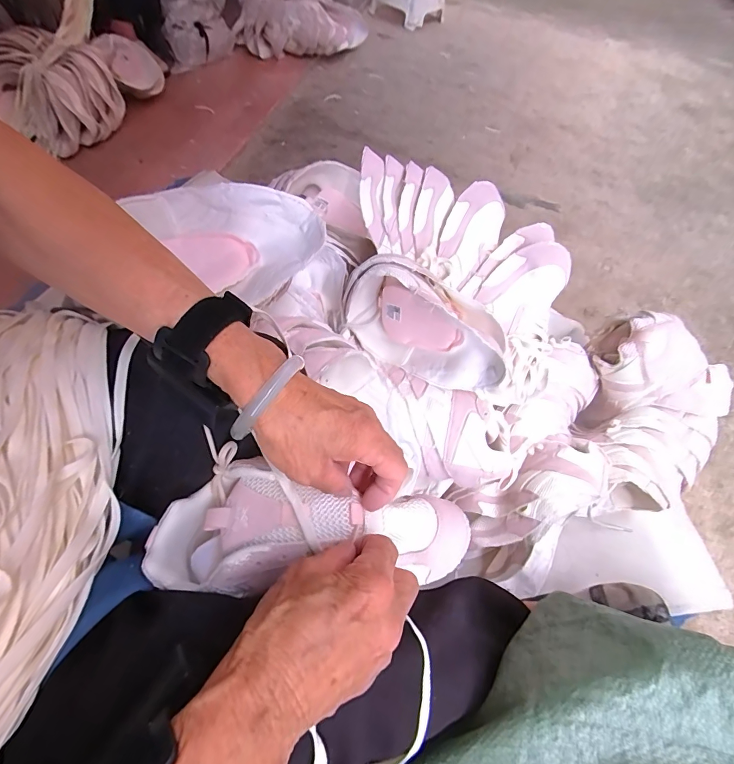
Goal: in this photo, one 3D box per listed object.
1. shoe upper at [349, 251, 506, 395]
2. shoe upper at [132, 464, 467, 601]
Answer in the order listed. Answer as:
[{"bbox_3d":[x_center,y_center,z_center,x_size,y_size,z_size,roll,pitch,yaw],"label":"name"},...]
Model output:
[{"bbox_3d":[0.069,-0.069,0.520,0.241,0.144,0.078,39,63,19],"label":"shoe upper"},{"bbox_3d":[-0.042,0.109,0.301,0.236,0.058,0.083,1,57,1],"label":"shoe upper"}]

